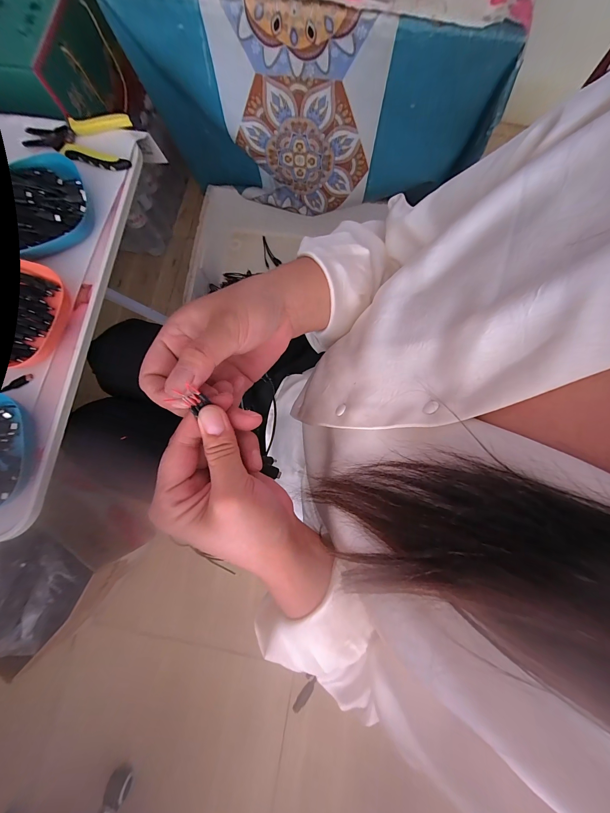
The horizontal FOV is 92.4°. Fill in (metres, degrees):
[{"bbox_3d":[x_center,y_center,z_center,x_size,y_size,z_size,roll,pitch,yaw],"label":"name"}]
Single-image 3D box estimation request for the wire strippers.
[{"bbox_3d":[-0.331,-0.384,0.423,0.153,0.015,0.083,0,80,0],"label":"wire strippers"}]

